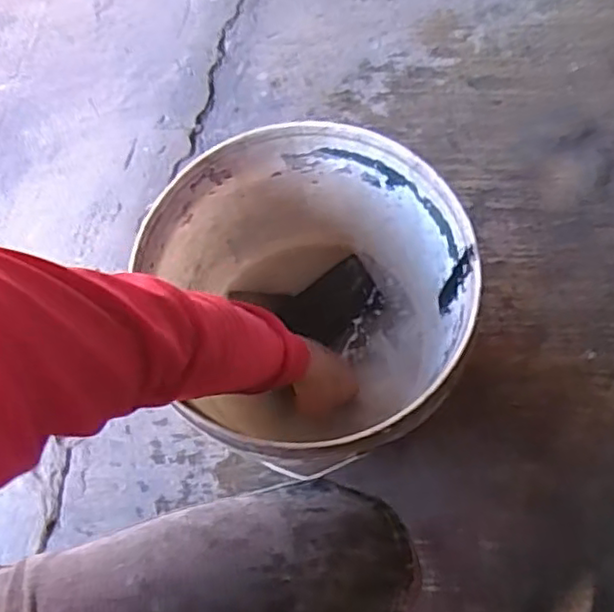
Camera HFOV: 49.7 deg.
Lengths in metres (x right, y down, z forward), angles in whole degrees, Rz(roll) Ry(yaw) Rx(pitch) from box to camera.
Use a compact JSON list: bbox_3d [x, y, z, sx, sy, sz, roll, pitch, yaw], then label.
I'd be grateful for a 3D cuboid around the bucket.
[{"bbox_3d":[0.015,0.003,0.691,0.260,0.272,0.284,0,74,1],"label":"bucket"}]

